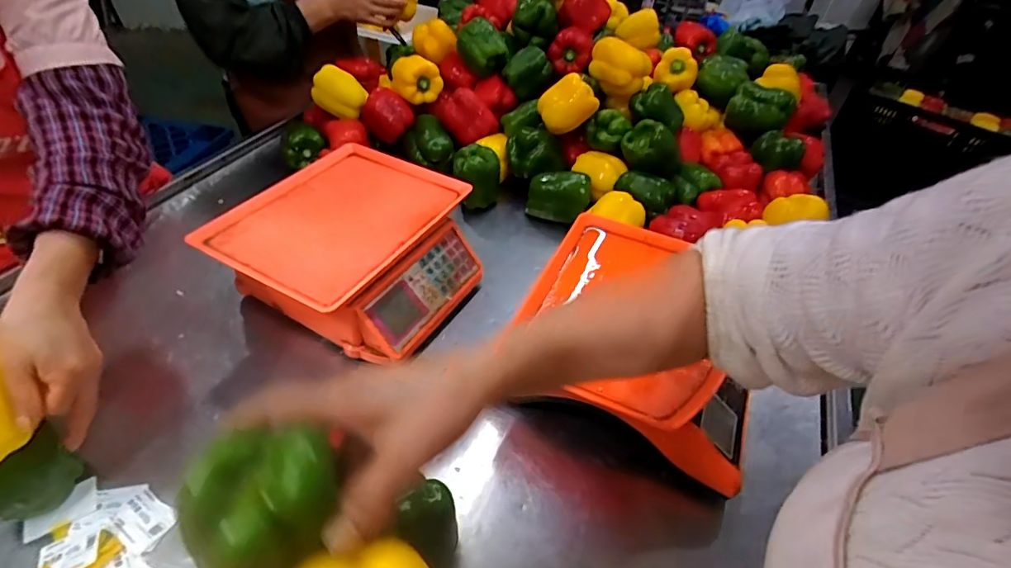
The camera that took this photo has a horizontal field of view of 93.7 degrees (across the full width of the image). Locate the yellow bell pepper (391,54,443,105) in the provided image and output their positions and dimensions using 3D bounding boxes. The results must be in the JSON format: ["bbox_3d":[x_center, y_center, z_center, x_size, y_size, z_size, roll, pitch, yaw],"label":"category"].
[{"bbox_3d":[-0.171,-0.395,0.910,0.094,0.077,0.074,-10,47,-13],"label":"yellow bell pepper"}]

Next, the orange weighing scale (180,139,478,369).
[{"bbox_3d":[-0.200,-0.043,0.671,0.280,0.128,0.285,23,48,18],"label":"orange weighing scale"}]

